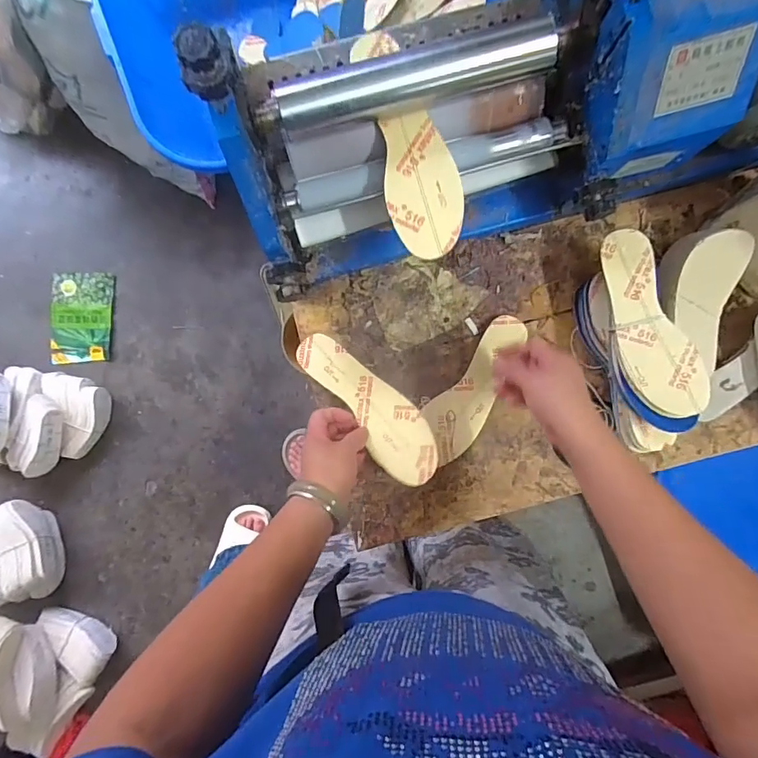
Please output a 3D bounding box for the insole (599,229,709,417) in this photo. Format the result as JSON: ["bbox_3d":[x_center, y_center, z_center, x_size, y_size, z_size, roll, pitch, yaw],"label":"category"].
[{"bbox_3d":[0.300,-0.062,0.517,0.074,0.019,0.209,-17,79,14],"label":"insole"}]

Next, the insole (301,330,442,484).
[{"bbox_3d":[-0.012,0.029,0.567,0.072,0.007,0.224,-38,79,-5],"label":"insole"}]

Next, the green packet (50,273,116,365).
[{"bbox_3d":[-0.847,-0.174,1.310,0.176,0.031,0.254,1,90,4],"label":"green packet"}]

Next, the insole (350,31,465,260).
[{"bbox_3d":[0.032,-0.231,0.455,0.072,0.007,0.223,-14,89,3],"label":"insole"}]

